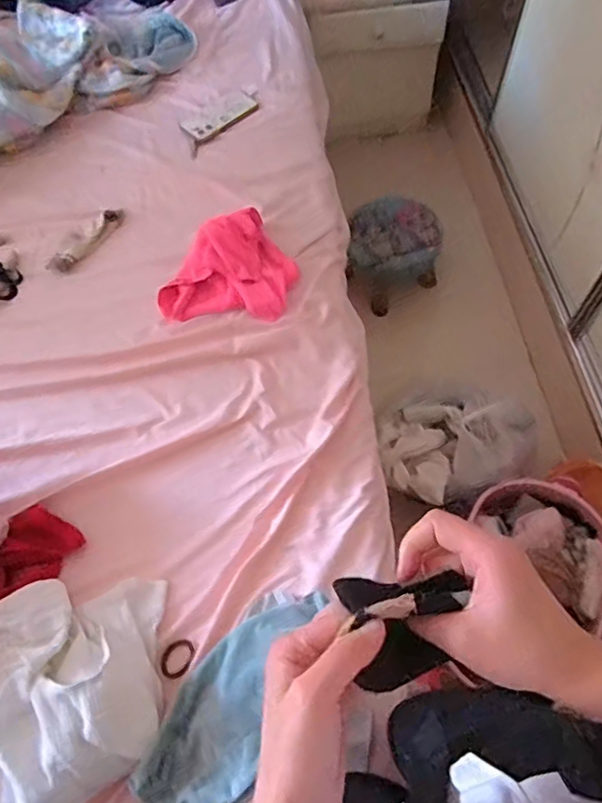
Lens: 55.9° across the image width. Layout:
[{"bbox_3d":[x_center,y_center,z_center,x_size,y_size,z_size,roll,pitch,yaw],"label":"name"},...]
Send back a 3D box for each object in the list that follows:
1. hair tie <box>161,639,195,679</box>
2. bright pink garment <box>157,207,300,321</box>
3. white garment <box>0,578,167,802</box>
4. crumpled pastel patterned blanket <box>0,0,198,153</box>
[{"bbox_3d":[-0.147,0.306,0.678,0.042,0.009,0.039,-22,55,-21],"label":"hair tie"},{"bbox_3d":[-0.122,-0.234,0.962,0.226,0.068,0.180,3,63,5],"label":"bright pink garment"},{"bbox_3d":[-0.252,0.325,0.629,0.184,0.110,0.262,-10,63,-2],"label":"white garment"},{"bbox_3d":[-0.587,-0.690,1.199,0.768,0.149,0.301,-40,68,-16],"label":"crumpled pastel patterned blanket"}]

